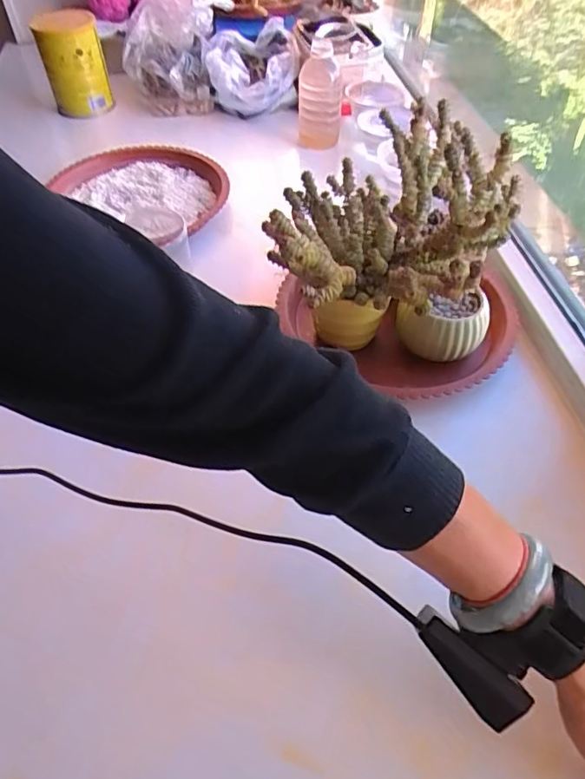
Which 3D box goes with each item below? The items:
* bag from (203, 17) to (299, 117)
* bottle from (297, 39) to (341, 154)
[{"bbox_3d":[-0.070,-0.548,0.924,0.153,0.079,0.162,-2,51,-2],"label":"bag"},{"bbox_3d":[0.040,-0.441,0.812,0.066,0.135,0.052,5,51,4],"label":"bottle"}]

